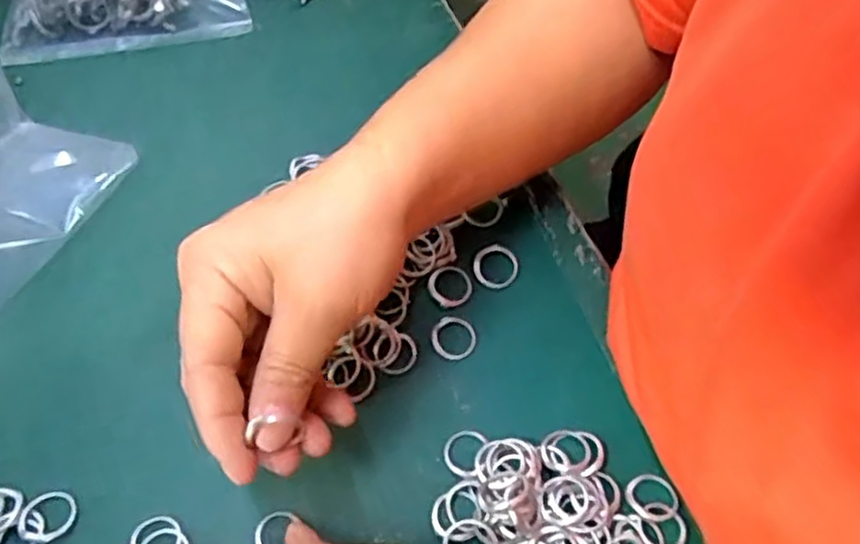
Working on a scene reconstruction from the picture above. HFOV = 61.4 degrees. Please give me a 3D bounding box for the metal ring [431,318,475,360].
[{"bbox_3d":[0.011,0.031,0.343,0.021,0.004,0.021,-1,62,1],"label":"metal ring"}]

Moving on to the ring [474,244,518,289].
[{"bbox_3d":[0.033,-0.004,0.358,0.022,0.004,0.022,-1,62,1],"label":"ring"}]

